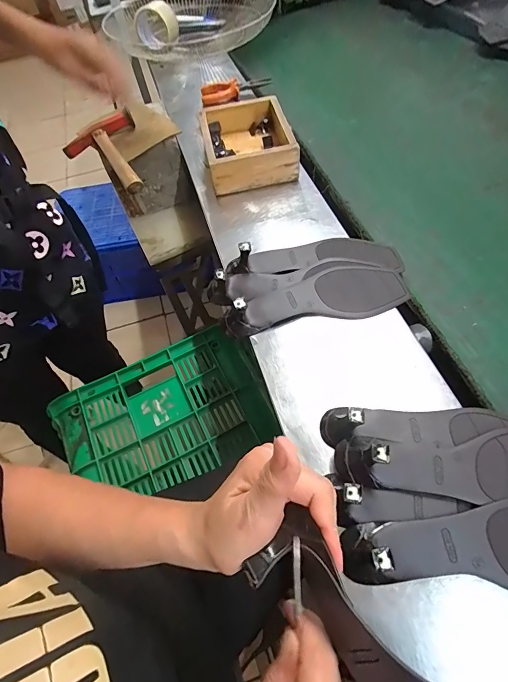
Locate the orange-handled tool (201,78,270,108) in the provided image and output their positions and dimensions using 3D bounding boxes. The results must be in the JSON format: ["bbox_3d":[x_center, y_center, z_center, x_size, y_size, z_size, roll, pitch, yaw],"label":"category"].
[{"bbox_3d":[-0.040,-0.560,0.821,0.151,0.013,0.060,-9,79,8],"label":"orange-handled tool"}]

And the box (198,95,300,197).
[{"bbox_3d":[-0.013,-0.359,0.674,0.150,0.063,0.190,-10,56,-2],"label":"box"}]

